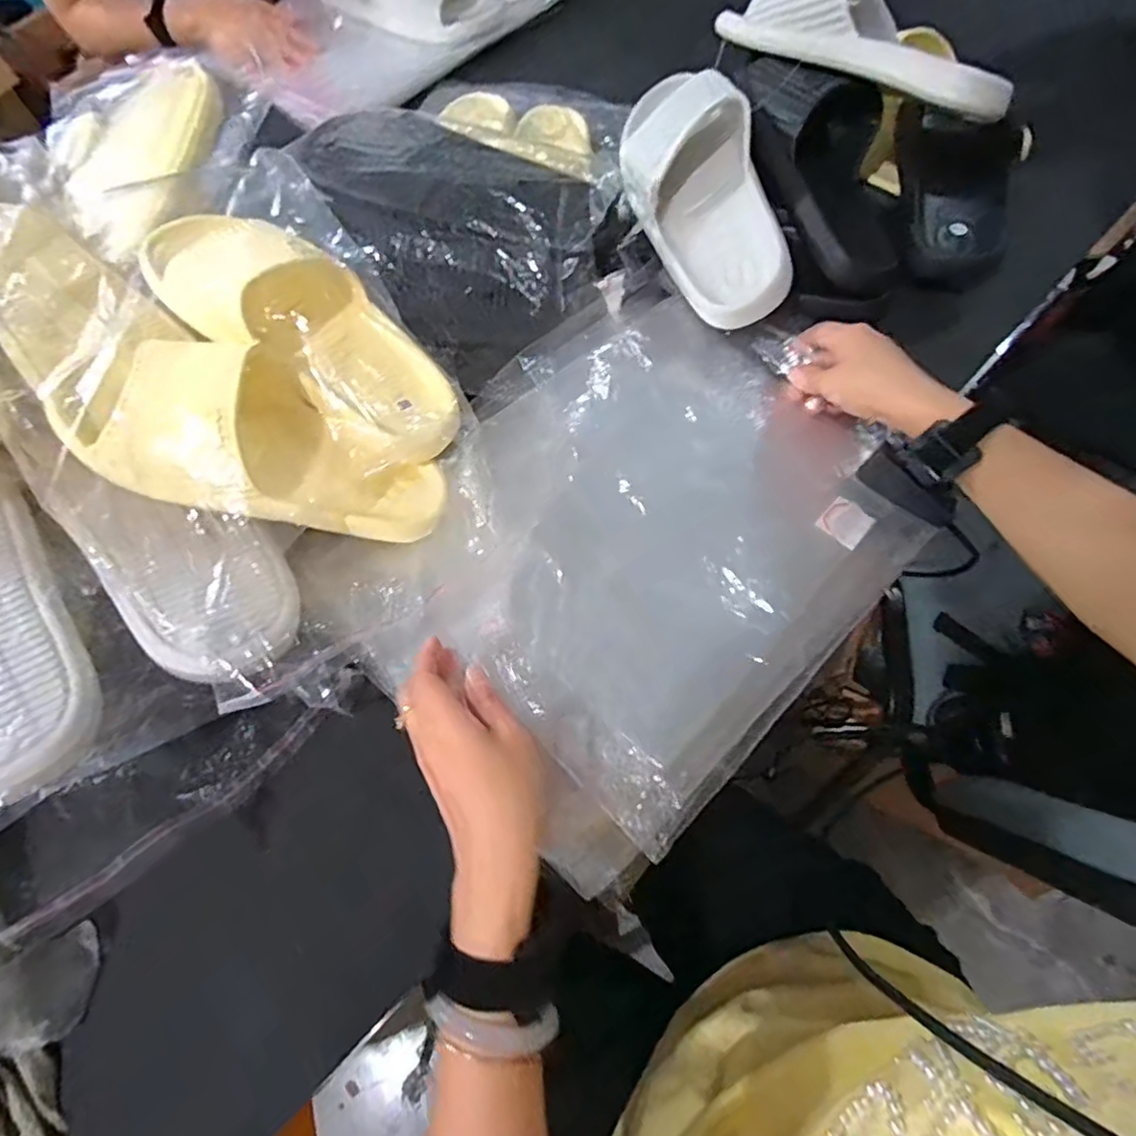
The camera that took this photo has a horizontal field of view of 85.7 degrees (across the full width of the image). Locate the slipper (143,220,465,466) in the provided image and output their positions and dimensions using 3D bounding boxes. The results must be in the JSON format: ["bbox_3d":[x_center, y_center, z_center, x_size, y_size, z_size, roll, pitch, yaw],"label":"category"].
[{"bbox_3d":[-0.177,-0.166,0.429,0.232,0.063,0.094,37,70,-7],"label":"slipper"}]

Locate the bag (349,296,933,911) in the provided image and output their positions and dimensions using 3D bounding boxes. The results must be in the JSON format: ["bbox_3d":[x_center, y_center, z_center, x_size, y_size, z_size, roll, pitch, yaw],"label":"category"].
[{"bbox_3d":[0.056,-0.025,0.450,0.292,0.028,0.388,41,74,19],"label":"bag"}]

